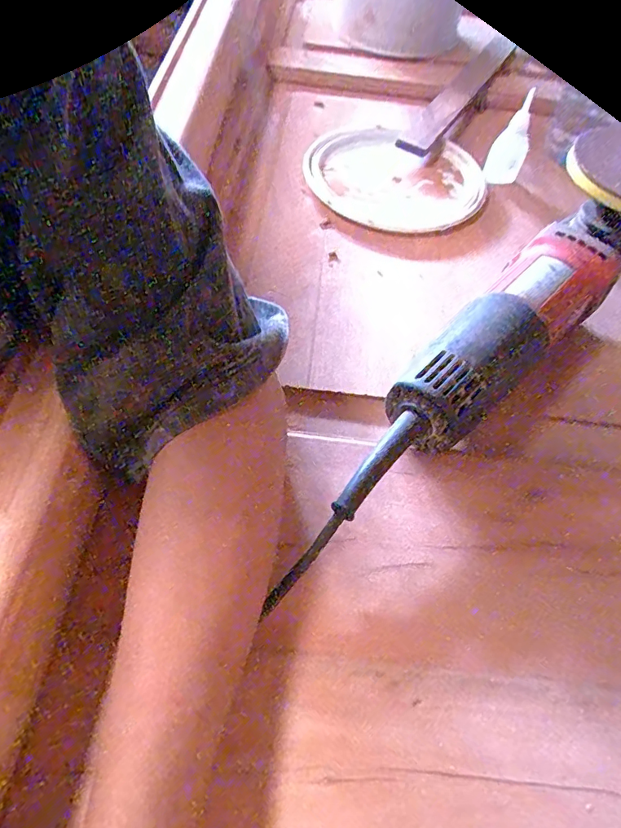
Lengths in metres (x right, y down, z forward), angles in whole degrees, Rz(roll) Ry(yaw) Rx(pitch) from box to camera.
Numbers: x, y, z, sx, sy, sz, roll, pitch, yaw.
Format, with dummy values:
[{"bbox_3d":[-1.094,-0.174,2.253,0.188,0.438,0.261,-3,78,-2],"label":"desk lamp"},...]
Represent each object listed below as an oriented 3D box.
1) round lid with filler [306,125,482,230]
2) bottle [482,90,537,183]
[{"bbox_3d":[0.080,-0.240,0.476,0.164,0.021,0.157,3,55,-4],"label":"round lid with filler"},{"bbox_3d":[0.191,-0.259,0.454,0.031,0.073,0.038,18,59,9],"label":"bottle"}]

